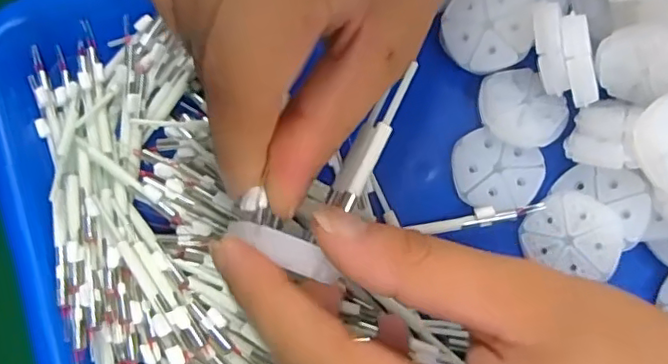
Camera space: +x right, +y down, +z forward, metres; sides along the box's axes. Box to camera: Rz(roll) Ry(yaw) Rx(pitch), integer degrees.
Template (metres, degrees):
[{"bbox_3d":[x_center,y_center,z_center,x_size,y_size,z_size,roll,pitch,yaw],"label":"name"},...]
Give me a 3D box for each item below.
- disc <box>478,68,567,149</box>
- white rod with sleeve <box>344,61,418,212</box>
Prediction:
[{"bbox_3d":[0.081,-0.032,0.253,0.034,0.006,0.036,0,76,0],"label":"disc"},{"bbox_3d":[0.015,-0.015,0.184,0.005,0.004,0.049,25,84,6],"label":"white rod with sleeve"}]

